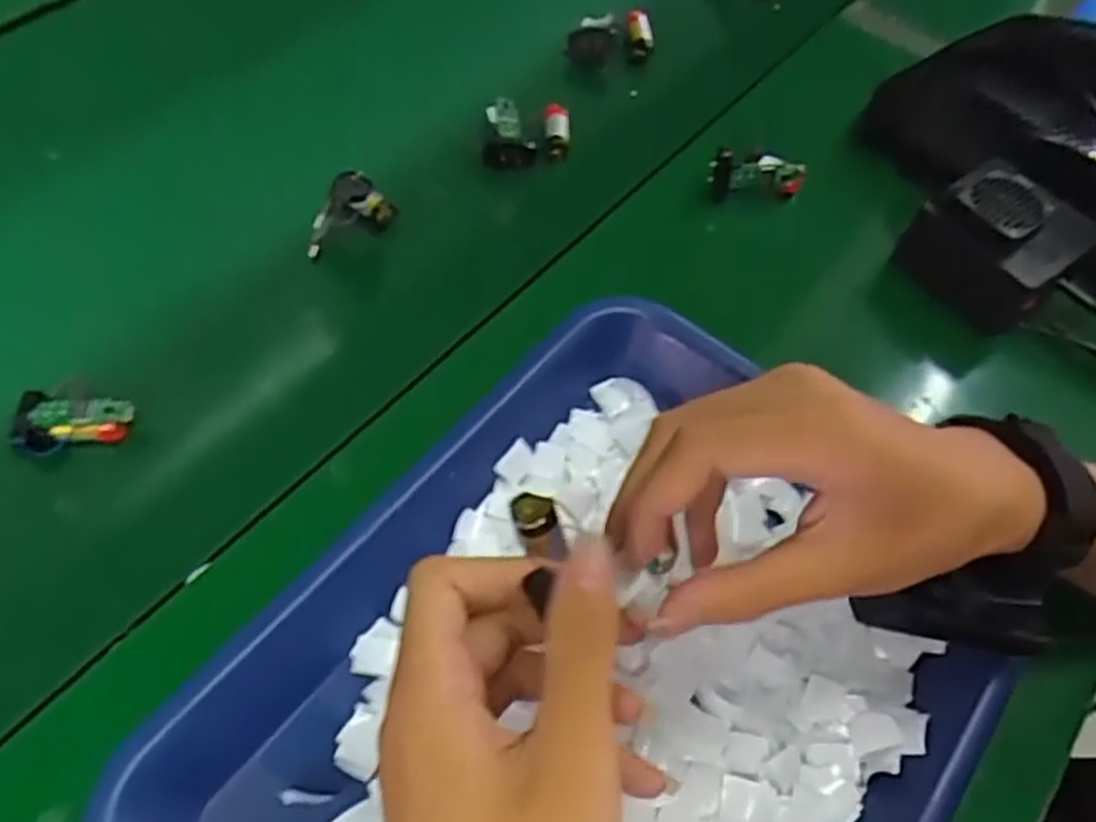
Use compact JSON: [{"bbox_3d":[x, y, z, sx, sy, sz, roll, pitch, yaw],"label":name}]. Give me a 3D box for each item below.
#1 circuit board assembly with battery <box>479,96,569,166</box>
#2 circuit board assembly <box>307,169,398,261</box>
[{"bbox_3d":[-0.013,-0.177,0.500,0.052,0.019,0.042,6,59,0],"label":"circuit board assembly with battery"},{"bbox_3d":[-0.115,-0.115,0.448,0.055,0.043,0.024,-21,65,-16],"label":"circuit board assembly"}]

